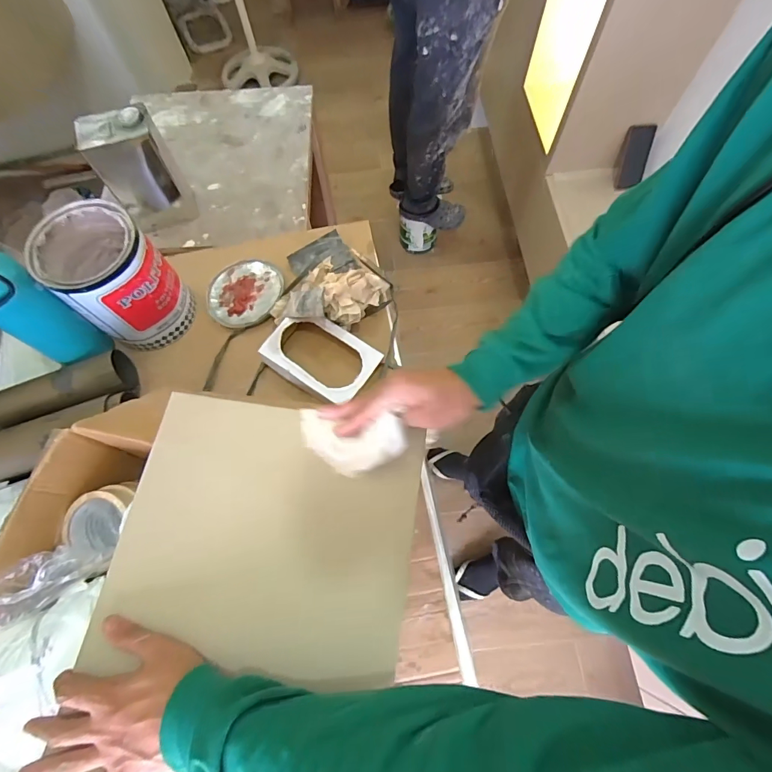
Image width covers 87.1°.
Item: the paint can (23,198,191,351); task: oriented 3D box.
[{"bbox_3d":[-0.456,-0.178,0.698,0.153,0.196,0.163,0,68,1],"label":"paint can"}]

